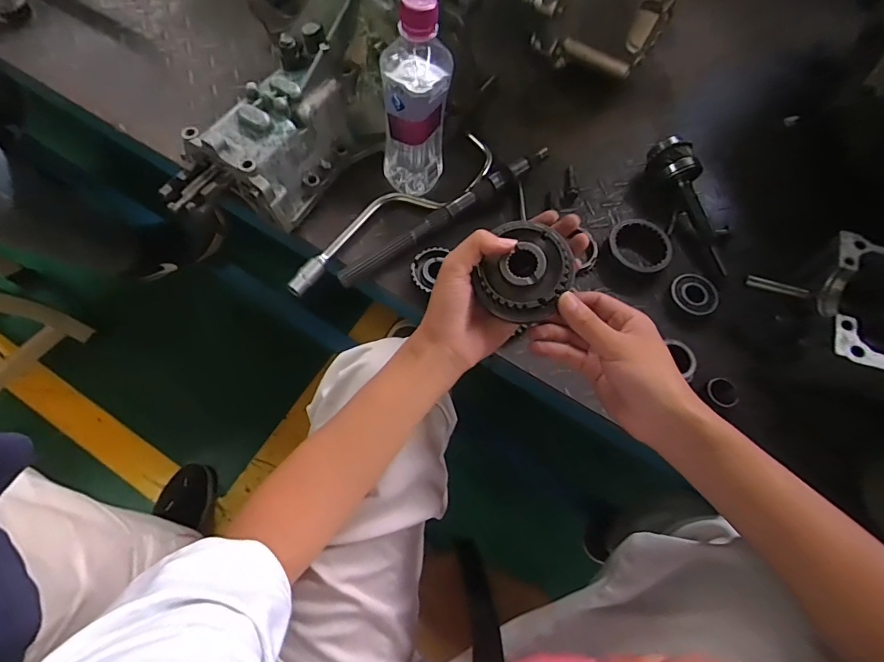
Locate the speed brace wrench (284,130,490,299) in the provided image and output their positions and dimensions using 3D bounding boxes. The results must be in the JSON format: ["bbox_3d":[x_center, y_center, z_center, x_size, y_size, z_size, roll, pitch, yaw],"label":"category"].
[{"bbox_3d":[-0.045,-0.134,0.509,0.061,0.019,0.301,43,72,14],"label":"speed brace wrench"}]

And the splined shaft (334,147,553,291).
[{"bbox_3d":[0.006,-0.134,0.506,0.282,0.029,0.031,-34,73,-16],"label":"splined shaft"}]

